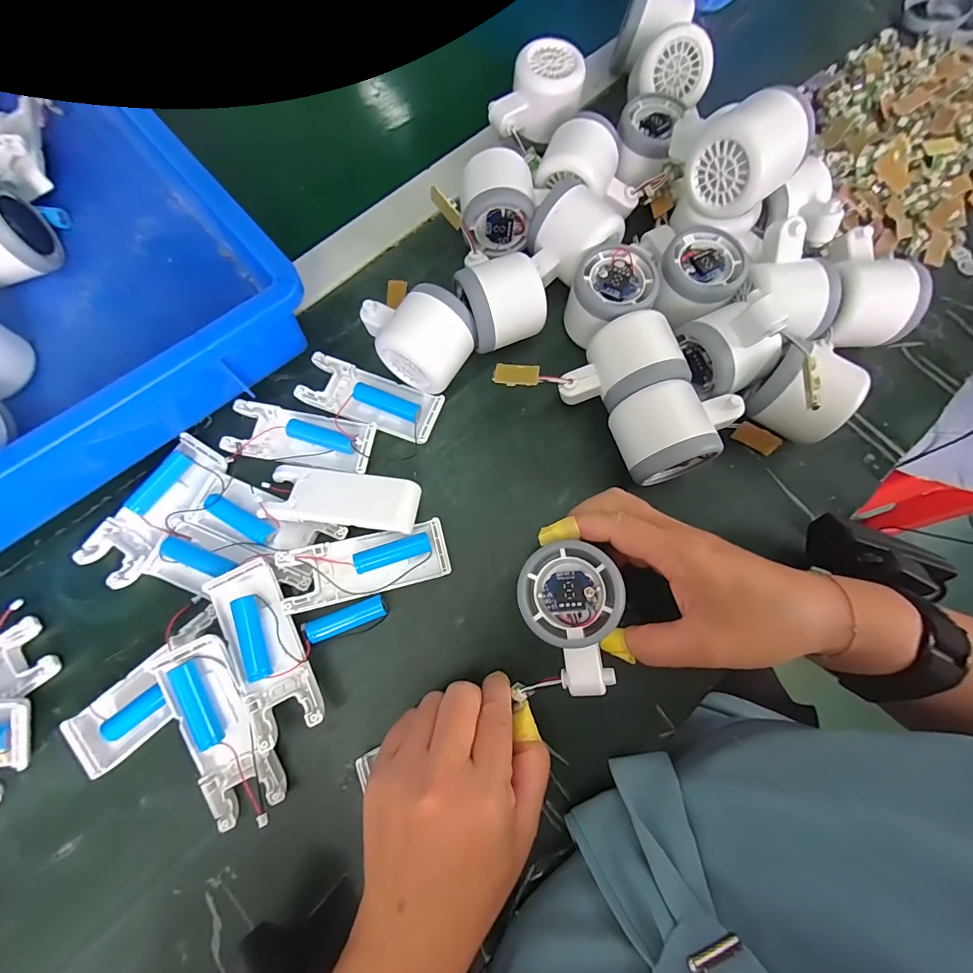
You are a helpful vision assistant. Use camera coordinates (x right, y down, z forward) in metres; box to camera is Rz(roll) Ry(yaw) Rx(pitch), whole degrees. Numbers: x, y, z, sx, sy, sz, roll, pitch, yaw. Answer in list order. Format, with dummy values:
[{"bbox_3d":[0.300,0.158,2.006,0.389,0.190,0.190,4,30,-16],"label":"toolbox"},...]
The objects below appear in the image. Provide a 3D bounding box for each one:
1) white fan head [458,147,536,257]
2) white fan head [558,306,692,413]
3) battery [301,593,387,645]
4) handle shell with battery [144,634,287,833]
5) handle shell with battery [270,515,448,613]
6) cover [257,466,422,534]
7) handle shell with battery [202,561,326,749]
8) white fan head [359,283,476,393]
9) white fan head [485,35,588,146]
[{"bbox_3d":[0.008,-0.224,0.335,0.055,0.049,0.052,-4,75,-3],"label":"white fan head"},{"bbox_3d":[0.094,-0.084,0.305,0.082,0.052,0.057,-17,76,-6],"label":"white fan head"},{"bbox_3d":[-0.091,0.087,0.278,0.054,0.014,0.015,-20,77,-7],"label":"battery"},{"bbox_3d":[-0.158,0.143,0.250,0.038,0.029,0.102,-25,77,-8],"label":"handle shell with battery"},{"bbox_3d":[-0.077,0.051,0.280,0.101,0.026,0.039,-14,76,-5],"label":"handle shell with battery"},{"bbox_3d":[-0.099,0.010,0.293,0.101,0.014,0.040,8,62,-3],"label":"cover"},{"bbox_3d":[-0.136,0.098,0.259,0.041,0.019,0.106,-25,77,-8],"label":"handle shell with battery"},{"bbox_3d":[-0.052,-0.110,0.303,0.079,0.059,0.054,33,77,7],"label":"white fan head"},{"bbox_3d":[0.040,-0.332,0.358,0.077,0.043,0.050,-24,77,-8],"label":"white fan head"}]

